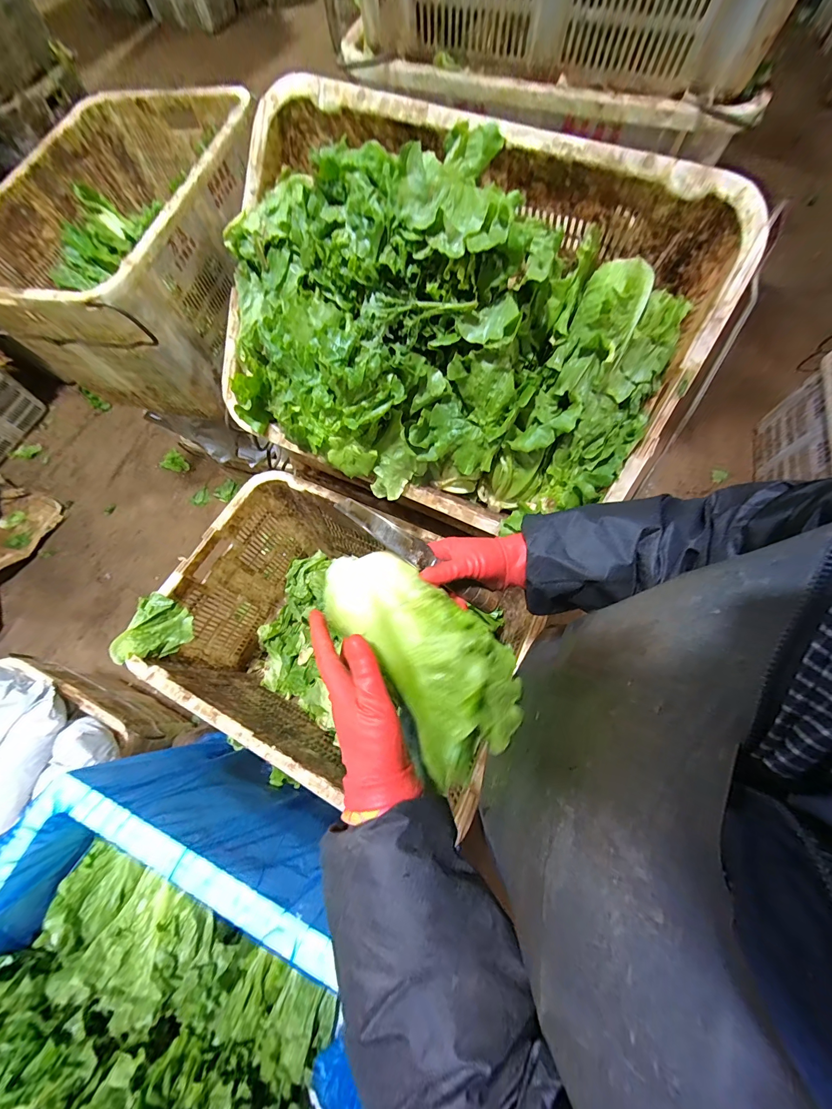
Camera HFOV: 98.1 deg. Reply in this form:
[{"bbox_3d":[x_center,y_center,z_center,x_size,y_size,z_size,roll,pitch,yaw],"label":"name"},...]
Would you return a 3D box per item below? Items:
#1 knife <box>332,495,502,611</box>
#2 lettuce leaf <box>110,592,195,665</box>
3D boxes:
[{"bbox_3d":[0.008,0.003,0.373,0.198,0.015,0.025,34,71,-18],"label":"knife"},{"bbox_3d":[-0.486,0.148,0.667,0.103,0.057,0.135,23,72,9],"label":"lettuce leaf"}]

